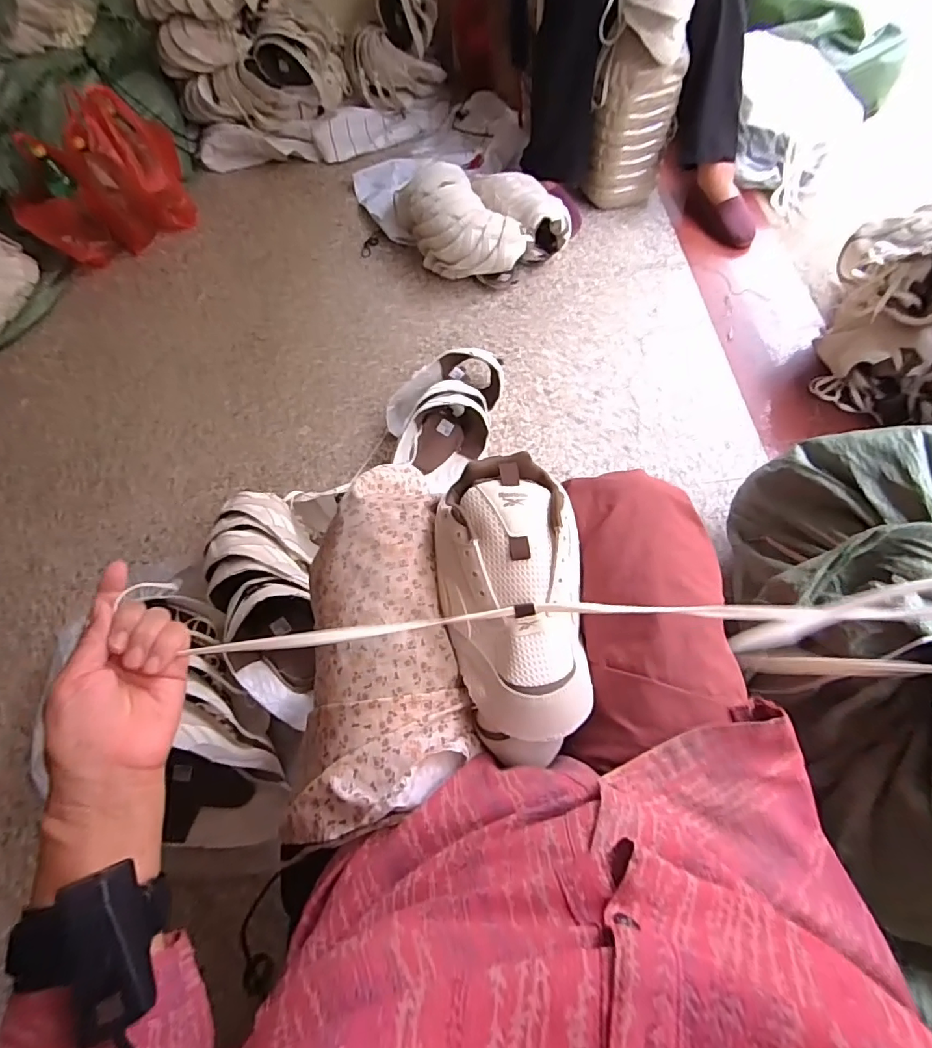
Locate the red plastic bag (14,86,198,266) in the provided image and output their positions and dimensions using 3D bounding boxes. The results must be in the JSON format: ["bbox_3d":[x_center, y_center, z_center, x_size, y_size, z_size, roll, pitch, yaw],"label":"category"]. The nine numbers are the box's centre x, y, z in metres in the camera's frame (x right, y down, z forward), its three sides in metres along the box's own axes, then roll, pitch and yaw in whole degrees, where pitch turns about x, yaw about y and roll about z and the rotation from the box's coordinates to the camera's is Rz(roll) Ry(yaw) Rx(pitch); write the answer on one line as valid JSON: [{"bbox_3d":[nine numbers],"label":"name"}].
[{"bbox_3d":[-0.897,-0.841,1.248,0.391,0.242,0.211,-29,65,-8],"label":"red plastic bag"}]

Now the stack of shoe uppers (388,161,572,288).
[{"bbox_3d":[0.032,-0.701,1.164,0.291,0.148,0.339,-27,64,-7],"label":"stack of shoe uppers"}]

